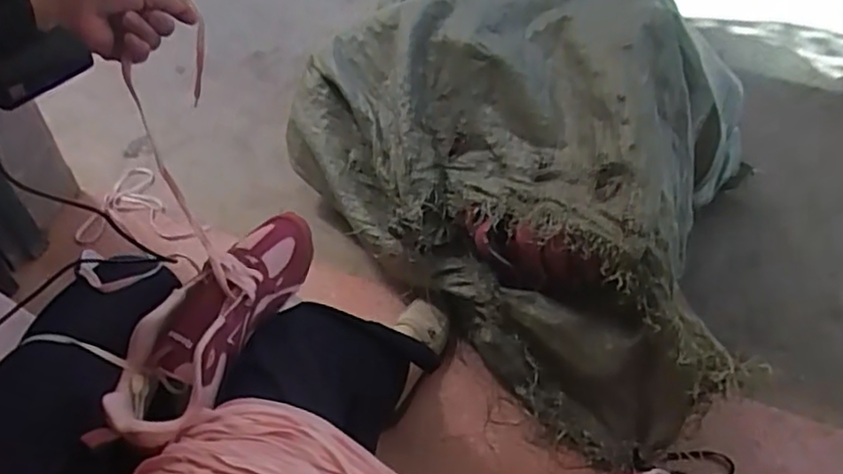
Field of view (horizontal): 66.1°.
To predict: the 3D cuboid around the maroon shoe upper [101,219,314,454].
[{"bbox_3d":[-0.190,0.079,0.621,0.101,0.071,0.271,22,50,15],"label":"maroon shoe upper"}]

